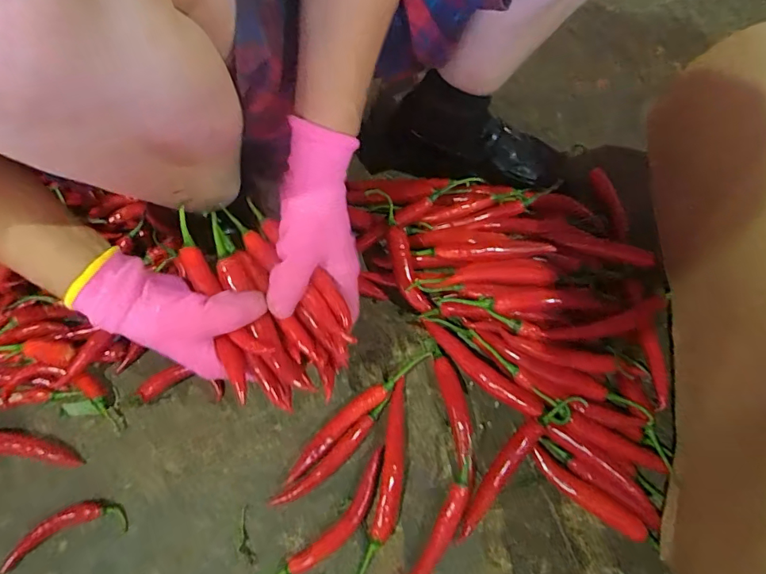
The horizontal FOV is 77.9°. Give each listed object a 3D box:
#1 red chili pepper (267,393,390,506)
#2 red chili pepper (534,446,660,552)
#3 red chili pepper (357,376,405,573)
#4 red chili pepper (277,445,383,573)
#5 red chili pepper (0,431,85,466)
[{"bbox_3d":[-0.044,0.161,0.456,0.142,0.013,0.020,-39,70,-16],"label":"red chili pepper"},{"bbox_3d":[0.191,0.193,0.433,0.126,0.023,0.020,36,70,16],"label":"red chili pepper"},{"bbox_3d":[0.006,0.179,0.444,0.028,0.017,0.183,9,65,5],"label":"red chili pepper"},{"bbox_3d":[-0.043,0.217,0.430,0.031,0.015,0.151,37,71,17],"label":"red chili pepper"},{"bbox_3d":[-0.372,0.153,0.460,0.153,0.024,0.023,4,65,3],"label":"red chili pepper"}]

